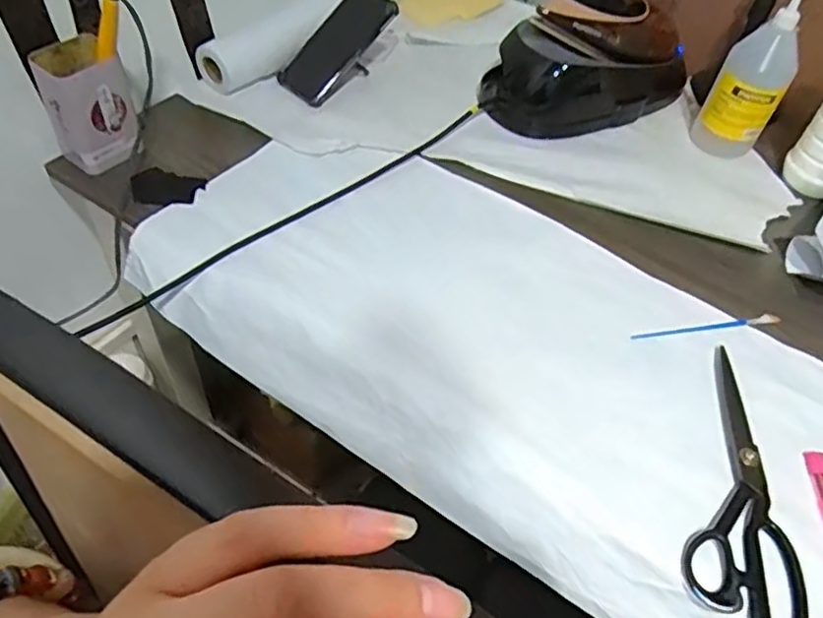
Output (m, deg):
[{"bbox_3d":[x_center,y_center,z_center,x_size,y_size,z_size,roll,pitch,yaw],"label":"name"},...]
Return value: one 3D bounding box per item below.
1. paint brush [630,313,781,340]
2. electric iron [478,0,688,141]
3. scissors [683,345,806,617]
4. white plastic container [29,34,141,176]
[{"bbox_3d":[0.291,0.017,0.618,0.154,0.006,0.014,-7,52,-12],"label":"paint brush"},{"bbox_3d":[0.244,-0.336,0.790,0.284,0.186,0.119,-11,53,-15],"label":"electric iron"},{"bbox_3d":[0.277,0.136,0.516,0.079,0.013,0.233,21,52,10],"label":"scissors"},{"bbox_3d":[-0.343,-0.214,0.679,0.088,0.113,0.084,-16,55,-19],"label":"white plastic container"}]

